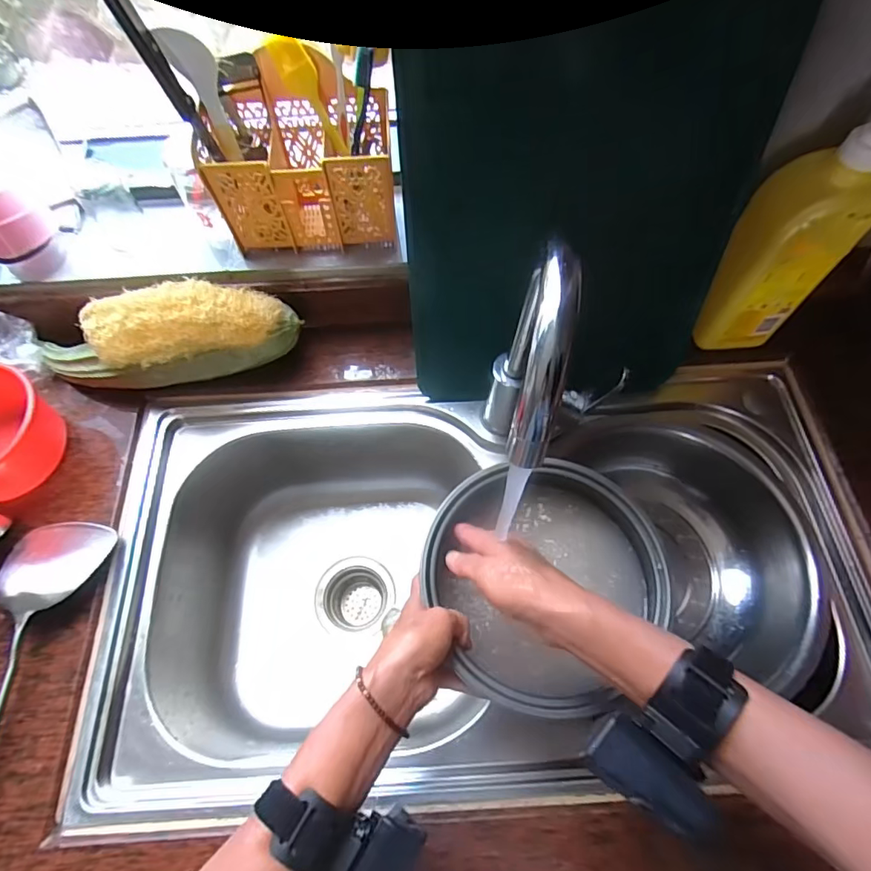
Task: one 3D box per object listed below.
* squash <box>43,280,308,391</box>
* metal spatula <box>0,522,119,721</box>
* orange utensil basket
[{"bbox_3d":[-0.303,-0.111,0.557,0.289,0.089,0.083,-12,64,-4],"label":"squash"},{"bbox_3d":[-0.398,0.257,0.442,0.088,0.042,0.379,5,64,4],"label":"metal spatula"},{"bbox_3d":[-0.137,-0.269,0.537,0.170,0.165,0.078,-2,64,0],"label":"orange utensil basket"}]

